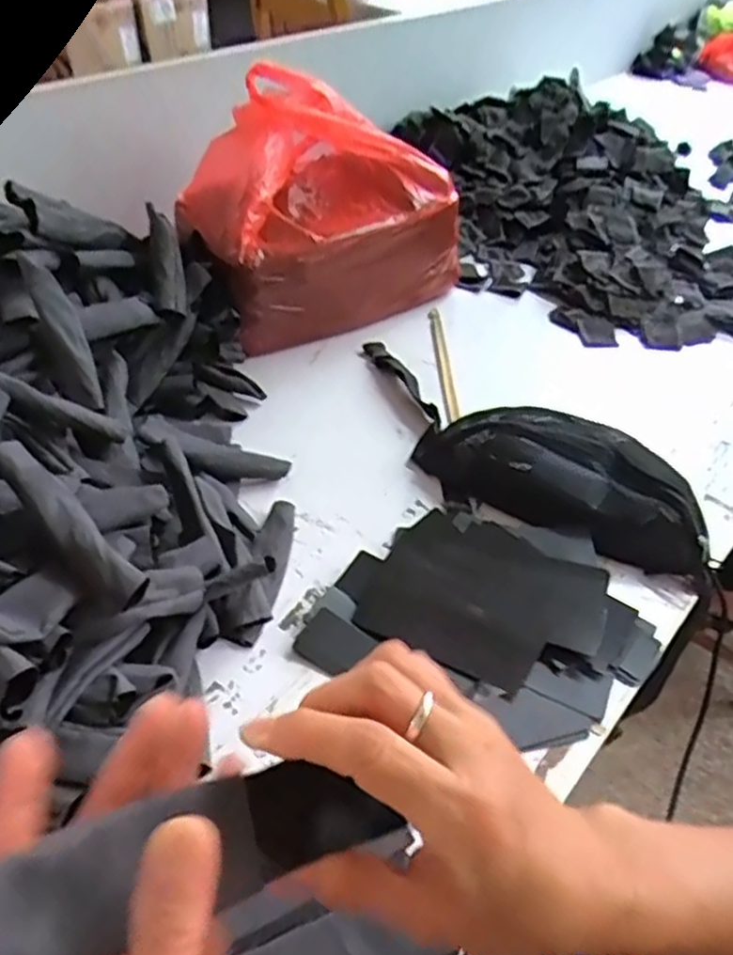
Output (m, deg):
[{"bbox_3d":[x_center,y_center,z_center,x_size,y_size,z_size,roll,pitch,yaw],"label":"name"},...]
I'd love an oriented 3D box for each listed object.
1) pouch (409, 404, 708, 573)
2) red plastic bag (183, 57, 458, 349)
[{"bbox_3d":[0.202,-0.014,0.710,0.299,0.066,0.130,28,48,23],"label":"pouch"},{"bbox_3d":[-0.051,-0.331,0.886,0.333,0.269,0.190,-24,50,-26],"label":"red plastic bag"}]

